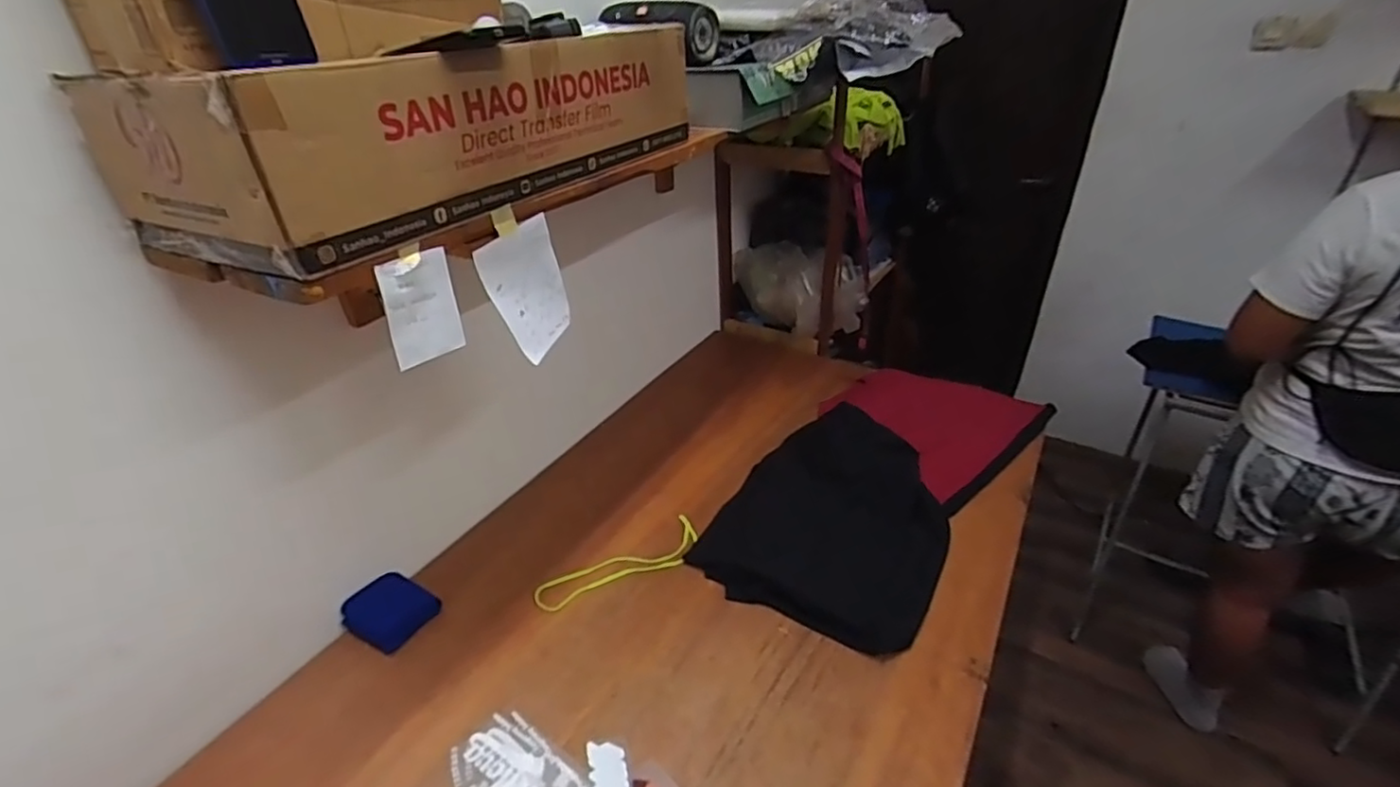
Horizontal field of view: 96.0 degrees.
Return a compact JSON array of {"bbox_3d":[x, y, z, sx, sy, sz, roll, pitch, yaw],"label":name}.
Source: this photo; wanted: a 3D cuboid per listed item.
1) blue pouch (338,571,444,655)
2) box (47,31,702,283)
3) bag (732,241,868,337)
[{"bbox_3d":[-0.506,0.352,1.028,0.127,0.030,0.113,17,37,26],"label":"blue pouch"},{"bbox_3d":[-0.297,-0.335,0.757,0.294,0.149,0.613,15,37,24],"label":"box"},{"bbox_3d":[0.266,-0.298,1.770,0.169,0.185,0.412,-27,41,-33],"label":"bag"}]

